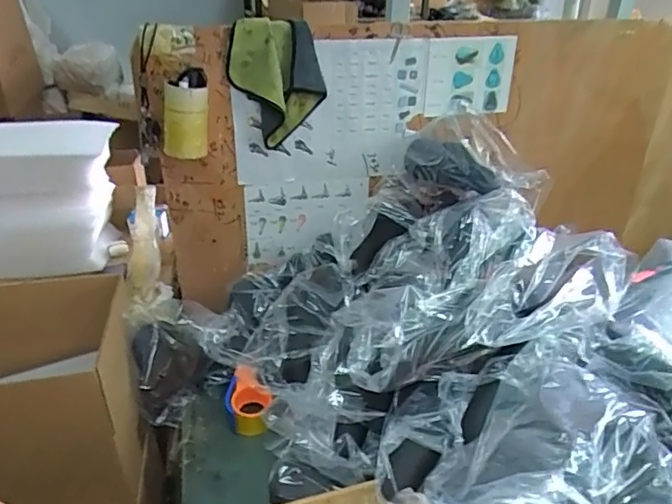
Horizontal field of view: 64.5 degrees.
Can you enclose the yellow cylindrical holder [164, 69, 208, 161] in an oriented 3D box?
[{"bbox_3d":[-0.294,-0.265,1.038,0.095,0.156,0.079,-7,29,-13],"label":"yellow cylindrical holder"}]

